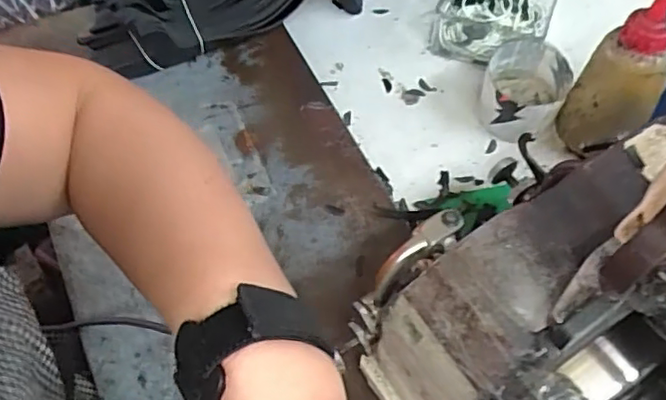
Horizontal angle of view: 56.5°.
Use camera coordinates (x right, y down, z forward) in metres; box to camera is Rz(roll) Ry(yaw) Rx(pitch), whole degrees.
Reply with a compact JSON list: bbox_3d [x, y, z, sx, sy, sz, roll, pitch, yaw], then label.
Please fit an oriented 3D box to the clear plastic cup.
[{"bbox_3d":[0.160,-0.092,0.524,0.068,0.054,0.074,-1,58,1],"label":"clear plastic cup"}]

